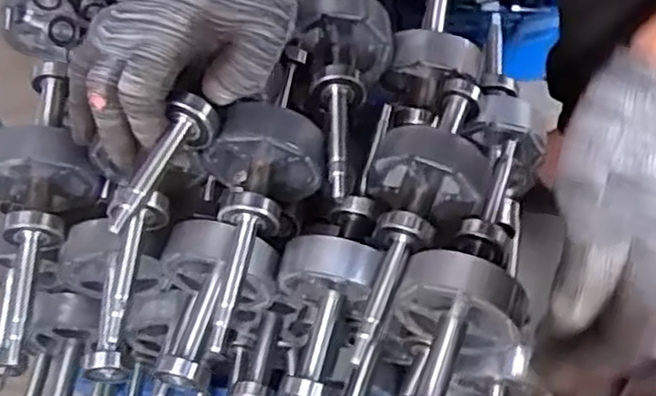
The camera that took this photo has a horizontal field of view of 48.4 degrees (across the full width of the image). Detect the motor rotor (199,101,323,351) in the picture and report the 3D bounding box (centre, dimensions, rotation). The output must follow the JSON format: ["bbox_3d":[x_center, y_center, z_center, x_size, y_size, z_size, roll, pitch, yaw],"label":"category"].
[{"bbox_3d":[-0.054,0.020,0.465,0.079,0.073,0.152,10,72,13],"label":"motor rotor"}]

